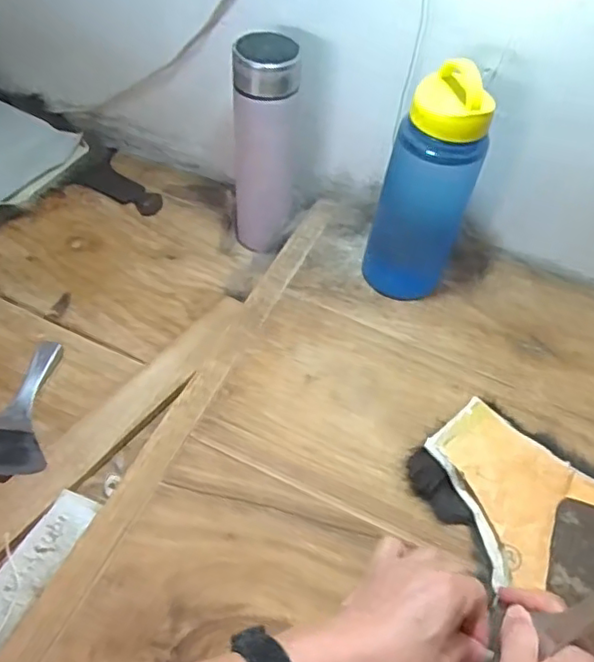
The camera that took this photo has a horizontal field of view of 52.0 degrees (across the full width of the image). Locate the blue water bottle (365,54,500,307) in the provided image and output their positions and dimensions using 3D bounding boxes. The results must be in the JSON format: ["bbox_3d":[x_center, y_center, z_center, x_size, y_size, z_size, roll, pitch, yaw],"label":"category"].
[{"bbox_3d":[0.117,-0.121,0.559,0.065,0.222,0.066,-34,61,-27],"label":"blue water bottle"}]

